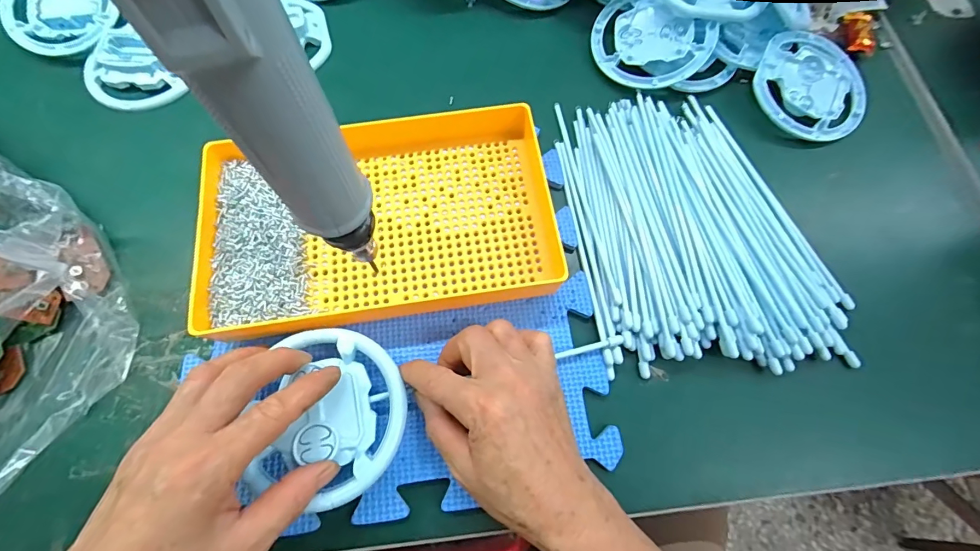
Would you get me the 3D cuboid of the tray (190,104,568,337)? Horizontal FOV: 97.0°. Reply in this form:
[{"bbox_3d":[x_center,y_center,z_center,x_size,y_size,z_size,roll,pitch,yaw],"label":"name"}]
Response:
[{"bbox_3d":[-0.077,-0.047,0.322,0.254,0.033,0.157,-10,73,-2],"label":"tray"}]

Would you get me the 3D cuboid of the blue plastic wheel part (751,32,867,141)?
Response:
[{"bbox_3d":[0.282,-0.164,0.383,0.096,0.021,0.104,27,72,8],"label":"blue plastic wheel part"}]

